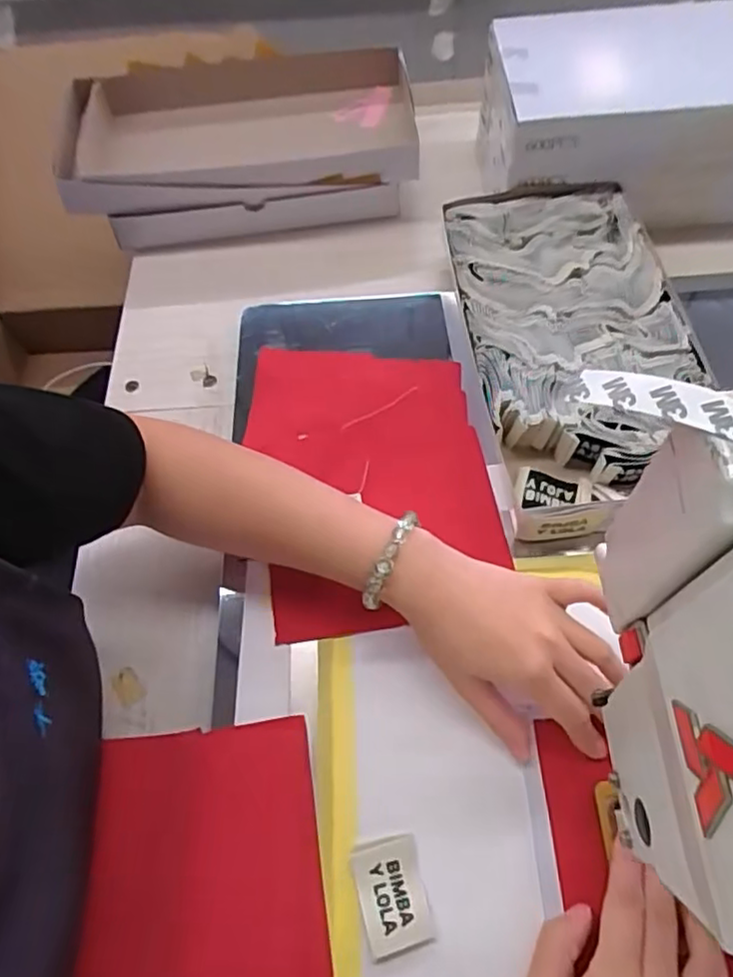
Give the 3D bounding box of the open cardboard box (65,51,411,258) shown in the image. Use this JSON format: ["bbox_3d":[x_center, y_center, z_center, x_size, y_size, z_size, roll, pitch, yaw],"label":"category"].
[{"bbox_3d":[-0.125,-0.347,0.632,0.342,0.083,0.180,-8,62,-2],"label":"open cardboard box"}]

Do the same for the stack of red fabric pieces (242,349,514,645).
[{"bbox_3d":[0.003,-0.016,0.473,0.166,0.015,0.242,-9,63,-2],"label":"stack of red fabric pieces"}]

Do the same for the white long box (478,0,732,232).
[{"bbox_3d":[0.275,-0.341,0.584,0.315,0.123,0.155,-5,63,1],"label":"white long box"}]

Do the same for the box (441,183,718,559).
[{"bbox_3d":[0.164,-0.113,0.500,0.168,0.049,0.322,-6,63,0],"label":"box"}]

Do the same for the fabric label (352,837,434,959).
[{"bbox_3d":[0.014,0.222,0.345,0.036,0.004,0.052,-13,63,-3],"label":"fabric label"}]

